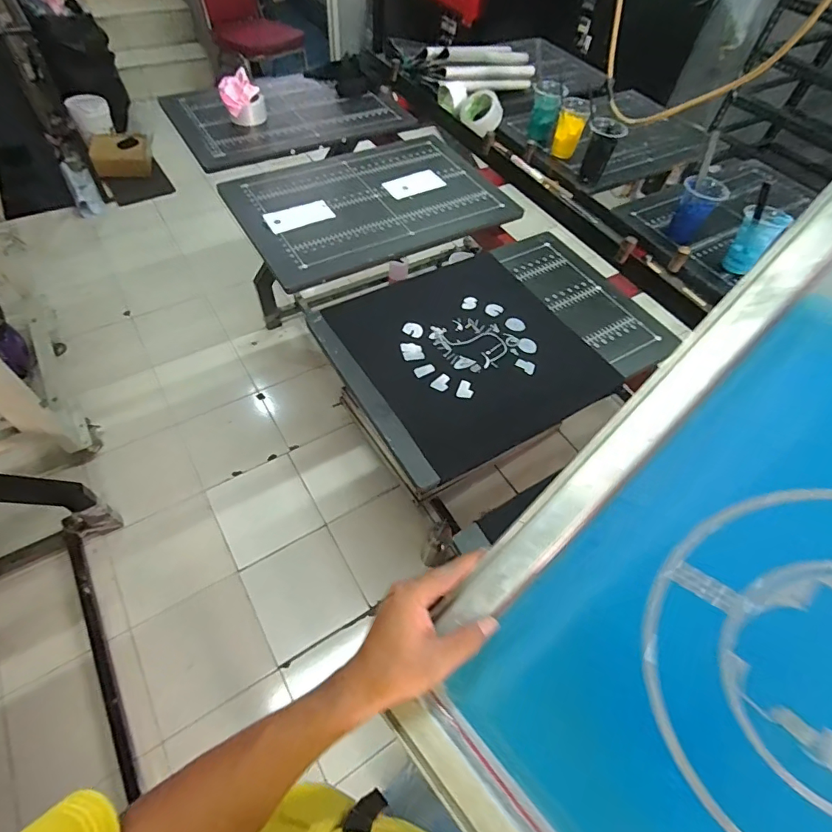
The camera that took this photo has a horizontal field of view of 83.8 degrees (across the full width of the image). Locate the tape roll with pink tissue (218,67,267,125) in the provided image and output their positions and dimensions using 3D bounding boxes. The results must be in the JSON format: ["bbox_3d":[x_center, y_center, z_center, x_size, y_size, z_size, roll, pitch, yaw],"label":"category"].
[{"bbox_3d":[-0.445,-0.810,1.197,0.106,0.111,0.096,-10,58,-12],"label":"tape roll with pink tissue"}]

